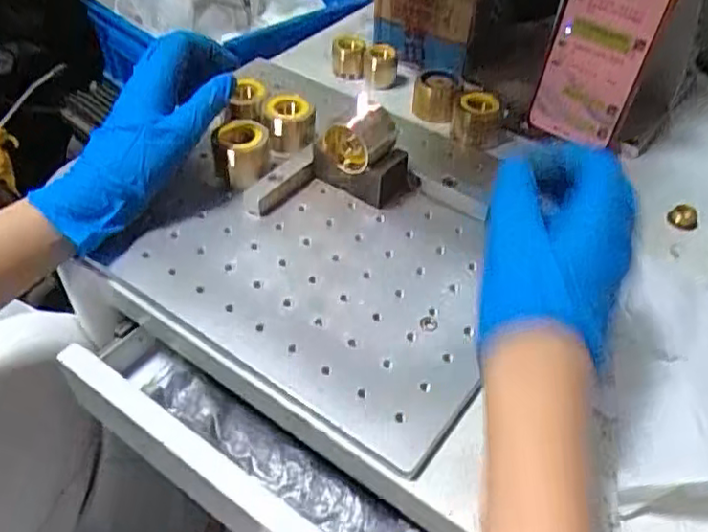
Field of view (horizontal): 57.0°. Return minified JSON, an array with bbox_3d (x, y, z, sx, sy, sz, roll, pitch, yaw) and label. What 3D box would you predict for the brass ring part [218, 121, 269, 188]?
[{"bbox_3d":[-0.078,-0.080,0.468,0.034,0.040,0.033,-6,47,-9],"label":"brass ring part"}]

